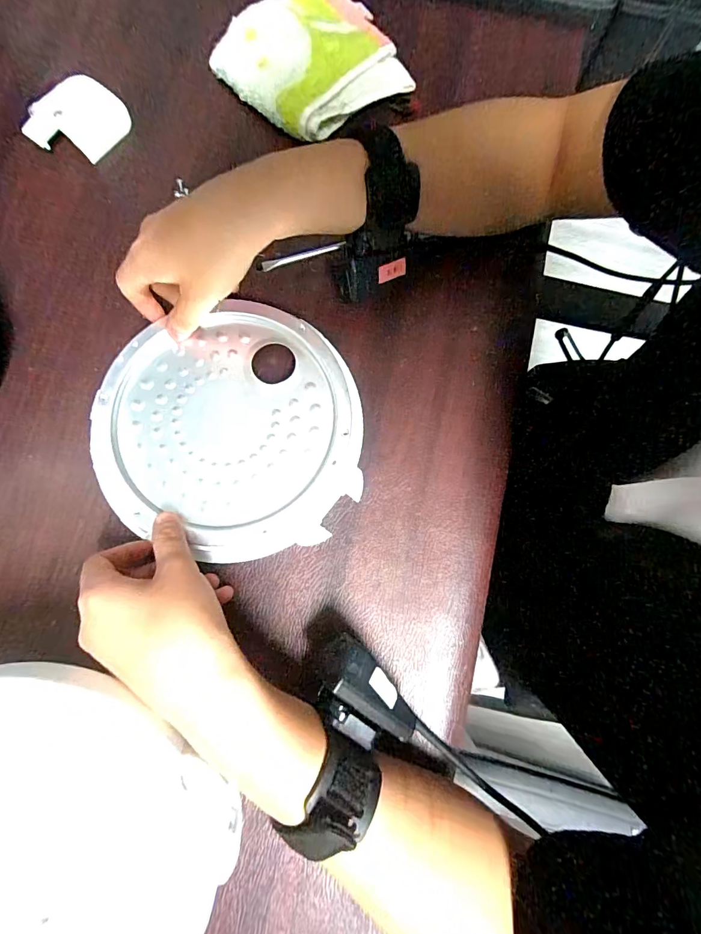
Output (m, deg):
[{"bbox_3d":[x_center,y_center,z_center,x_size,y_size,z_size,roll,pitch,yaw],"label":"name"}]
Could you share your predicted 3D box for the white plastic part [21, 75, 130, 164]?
[{"bbox_3d":[-0.239,-0.303,0.360,0.070,0.012,0.074,36,81,5],"label":"white plastic part"}]

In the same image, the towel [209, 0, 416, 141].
[{"bbox_3d":[-0.029,-0.364,0.363,0.138,0.022,0.135,-41,83,-8],"label":"towel"}]

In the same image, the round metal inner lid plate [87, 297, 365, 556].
[{"bbox_3d":[-0.090,-0.027,0.309,0.190,0.016,0.185,0,80,-1],"label":"round metal inner lid plate"}]

